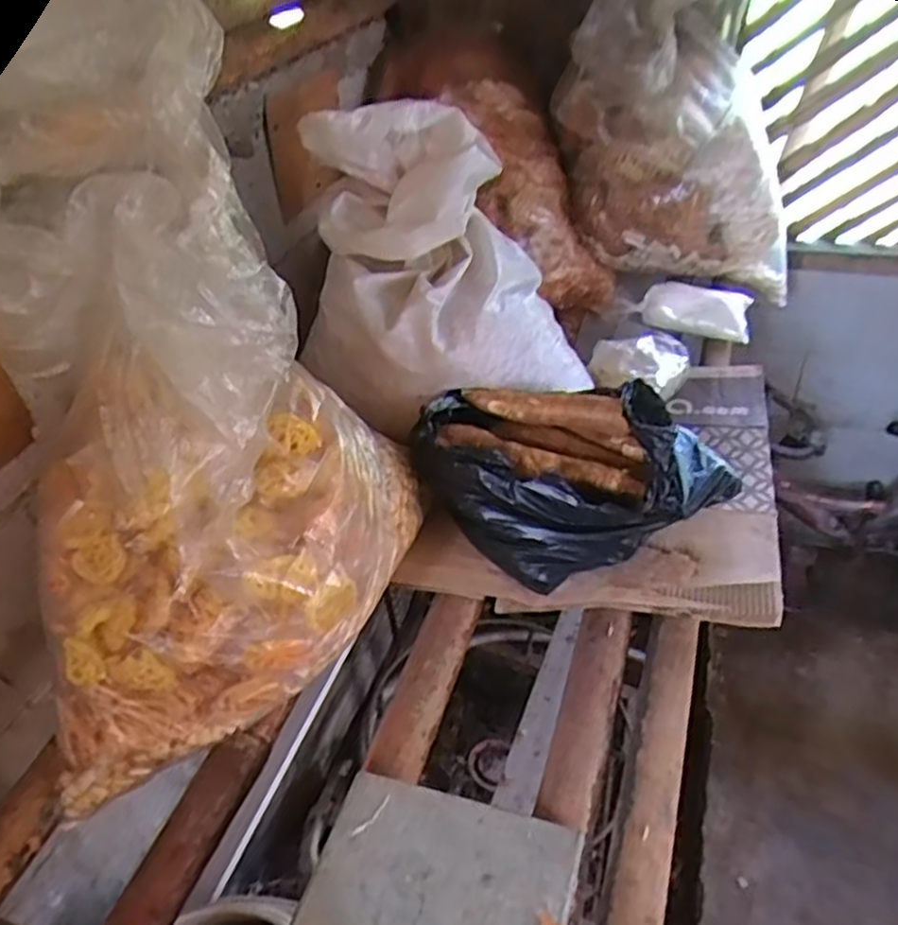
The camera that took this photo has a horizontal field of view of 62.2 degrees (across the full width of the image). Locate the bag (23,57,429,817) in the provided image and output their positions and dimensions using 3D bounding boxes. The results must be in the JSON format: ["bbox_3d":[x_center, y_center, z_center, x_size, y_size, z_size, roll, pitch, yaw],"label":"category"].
[{"bbox_3d":[-0.215,0.002,0.644,0.385,0.490,0.233,-15,41,-12],"label":"bag"}]

